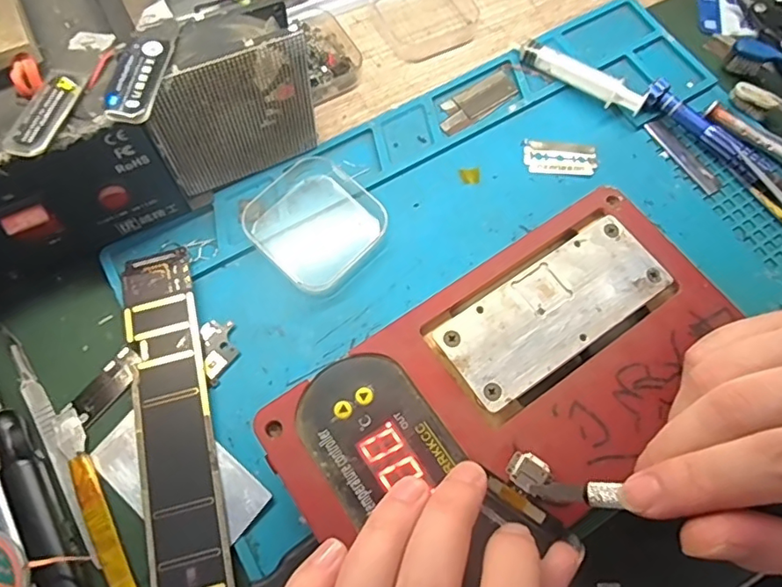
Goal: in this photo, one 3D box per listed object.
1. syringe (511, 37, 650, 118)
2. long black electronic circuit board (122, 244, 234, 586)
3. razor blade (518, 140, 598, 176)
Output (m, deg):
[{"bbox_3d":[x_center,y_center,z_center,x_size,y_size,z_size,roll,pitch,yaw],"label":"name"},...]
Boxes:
[{"bbox_3d":[0.114,-0.133,0.335,0.084,0.016,0.012,32,71,9],"label":"syringe"},{"bbox_3d":[-0.099,0.074,0.254,0.034,0.006,0.203,-12,70,-7],"label":"long black electronic circuit board"},{"bbox_3d":[0.101,-0.081,0.324,0.043,0.004,0.023,7,69,0],"label":"razor blade"}]

